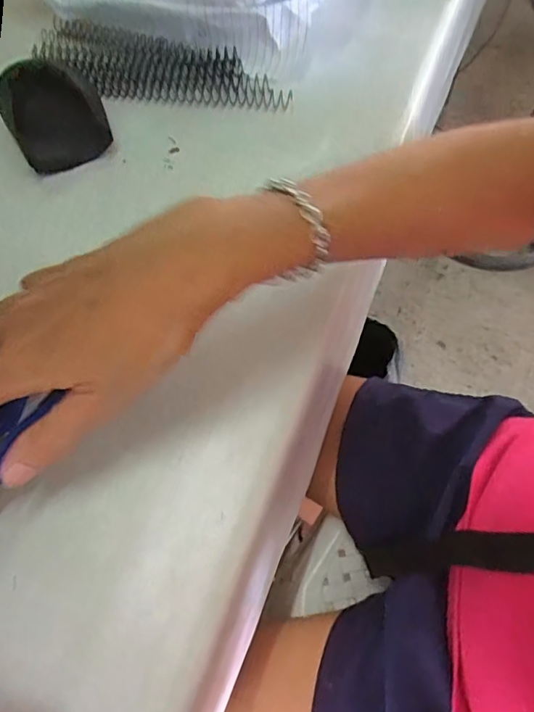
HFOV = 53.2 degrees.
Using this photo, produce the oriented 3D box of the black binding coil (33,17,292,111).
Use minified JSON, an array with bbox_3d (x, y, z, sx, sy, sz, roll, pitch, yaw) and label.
[{"bbox_3d":[-0.080,-0.218,0.405,0.198,0.011,0.059,15,66,6],"label":"black binding coil"}]

